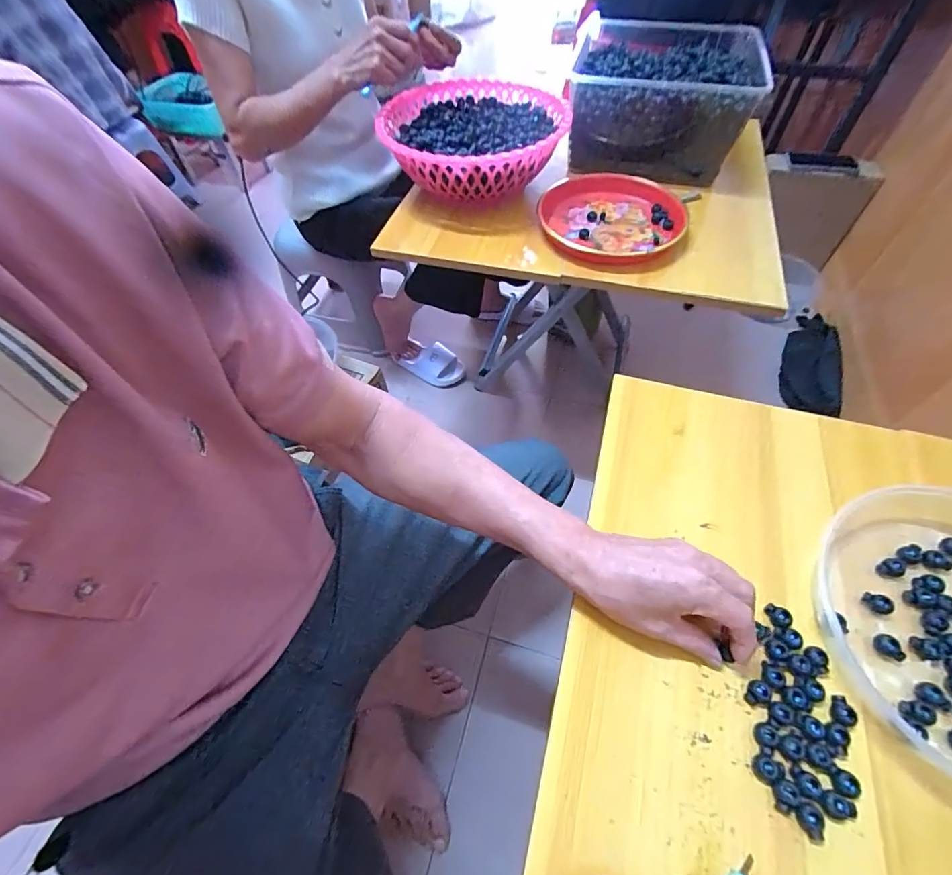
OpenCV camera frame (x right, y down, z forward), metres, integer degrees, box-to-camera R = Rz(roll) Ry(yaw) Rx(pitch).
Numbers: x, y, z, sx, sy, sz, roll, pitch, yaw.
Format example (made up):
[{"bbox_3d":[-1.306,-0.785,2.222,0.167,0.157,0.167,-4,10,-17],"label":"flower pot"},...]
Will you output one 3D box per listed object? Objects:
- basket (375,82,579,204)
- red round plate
[{"bbox_3d":[-0.002,-0.492,0.715,0.283,0.084,0.287,-1,55,2],"label":"basket"},{"bbox_3d":[0.207,-0.338,0.674,0.212,0.032,0.205,-1,55,2],"label":"red round plate"}]

